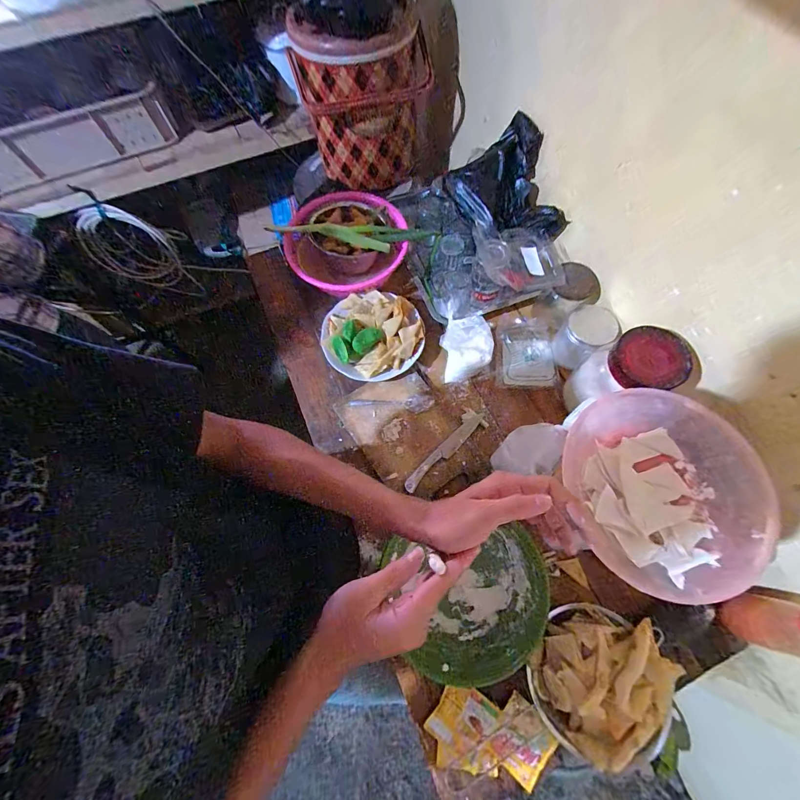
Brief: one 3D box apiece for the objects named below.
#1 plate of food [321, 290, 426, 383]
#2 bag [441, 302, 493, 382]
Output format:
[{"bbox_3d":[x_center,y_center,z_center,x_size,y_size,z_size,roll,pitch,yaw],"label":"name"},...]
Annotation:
[{"bbox_3d":[-0.055,-0.131,0.696,0.195,0.072,0.187,0,69,1],"label":"plate of food"},{"bbox_3d":[0.127,-0.111,0.676,0.093,0.089,0.125,1,69,1],"label":"bag"}]

